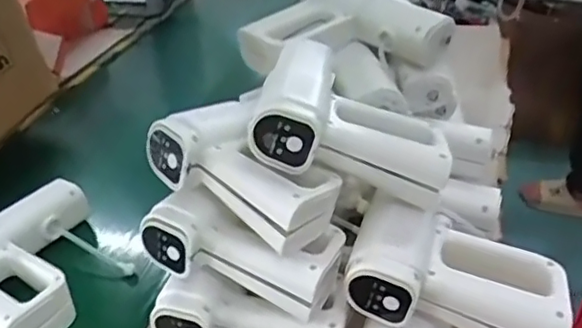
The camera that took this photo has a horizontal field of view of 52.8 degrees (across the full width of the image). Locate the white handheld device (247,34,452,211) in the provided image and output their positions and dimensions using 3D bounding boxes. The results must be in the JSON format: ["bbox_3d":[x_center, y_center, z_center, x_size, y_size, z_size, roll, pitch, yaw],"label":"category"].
[{"bbox_3d":[0.066,-0.054,0.603,0.193,0.065,0.216,21,31,-7],"label":"white handheld device"}]

